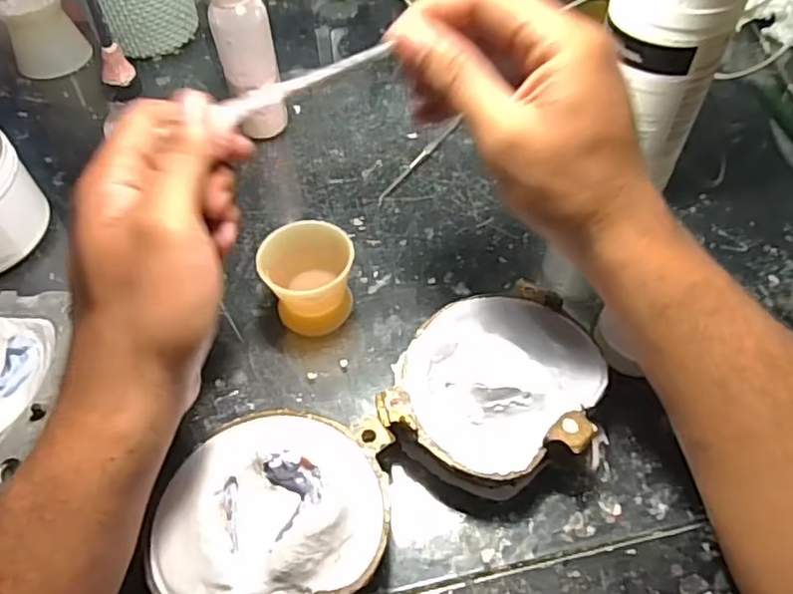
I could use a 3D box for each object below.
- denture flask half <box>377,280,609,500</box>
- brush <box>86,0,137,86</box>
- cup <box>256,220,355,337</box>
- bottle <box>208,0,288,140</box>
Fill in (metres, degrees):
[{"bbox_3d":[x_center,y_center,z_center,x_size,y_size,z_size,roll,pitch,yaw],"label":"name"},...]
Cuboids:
[{"bbox_3d":[0.054,0.047,0.324,0.093,0.035,0.111,33,61,23],"label":"denture flask half"},{"bbox_3d":[-0.163,-0.165,0.330,0.015,0.101,0.008,-13,30,-8],"label":"brush"},{"bbox_3d":[-0.049,-0.009,0.357,0.050,0.053,0.044,-9,54,-5],"label":"cup"},{"bbox_3d":[-0.100,-0.161,0.423,0.036,0.128,0.030,-13,54,-8],"label":"bottle"}]

